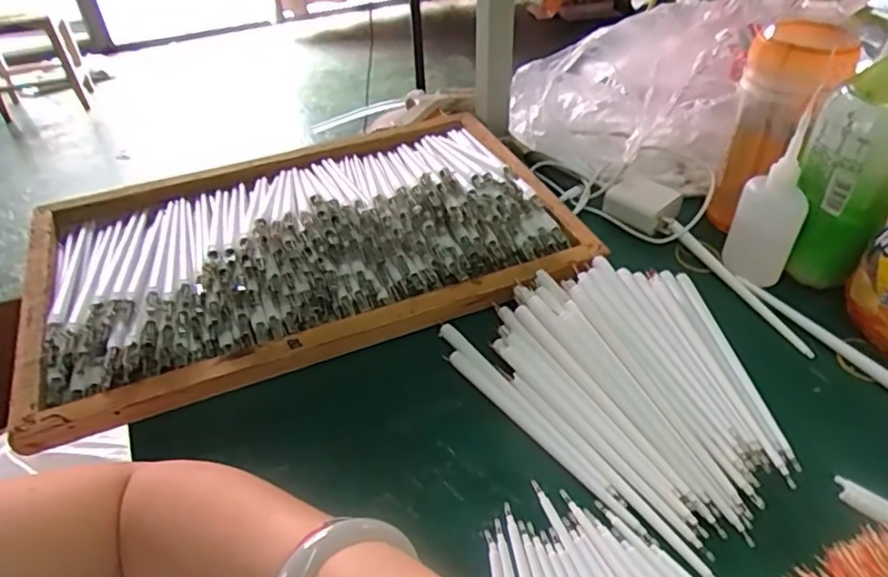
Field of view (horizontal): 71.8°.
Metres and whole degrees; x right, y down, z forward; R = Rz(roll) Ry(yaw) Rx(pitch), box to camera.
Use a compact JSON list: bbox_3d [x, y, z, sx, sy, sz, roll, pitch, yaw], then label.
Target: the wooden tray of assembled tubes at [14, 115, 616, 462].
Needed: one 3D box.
[{"bbox_3d":[-0.129,-0.064,0.562,0.458,0.072,0.293,-17,43,-16],"label":"wooden tray of assembled tubes"}]

